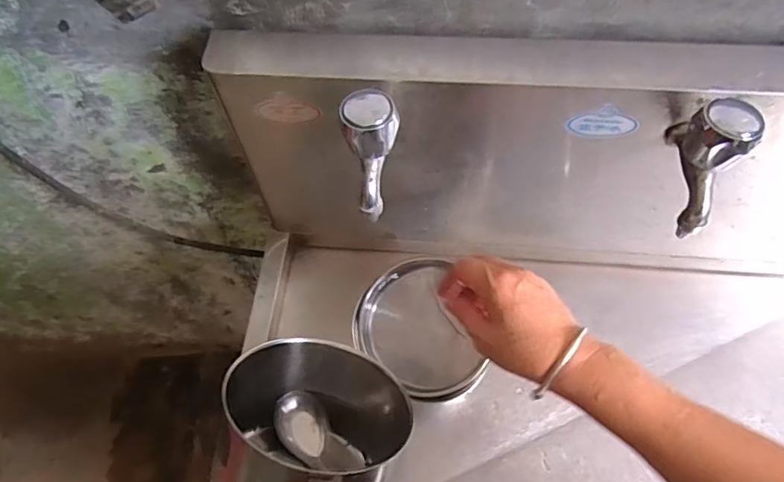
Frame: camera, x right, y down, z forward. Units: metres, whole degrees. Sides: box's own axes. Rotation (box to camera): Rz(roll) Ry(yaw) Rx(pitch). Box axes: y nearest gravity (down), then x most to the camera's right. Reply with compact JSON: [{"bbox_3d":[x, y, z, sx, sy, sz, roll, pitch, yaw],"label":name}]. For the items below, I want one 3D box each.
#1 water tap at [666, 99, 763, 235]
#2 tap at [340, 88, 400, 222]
[{"bbox_3d":[0.236,-0.062,0.400,0.047,0.084,0.076,19,64,12],"label":"water tap"},{"bbox_3d":[-0.015,-0.068,0.419,0.040,0.099,0.040,-2,32,1],"label":"tap"}]

